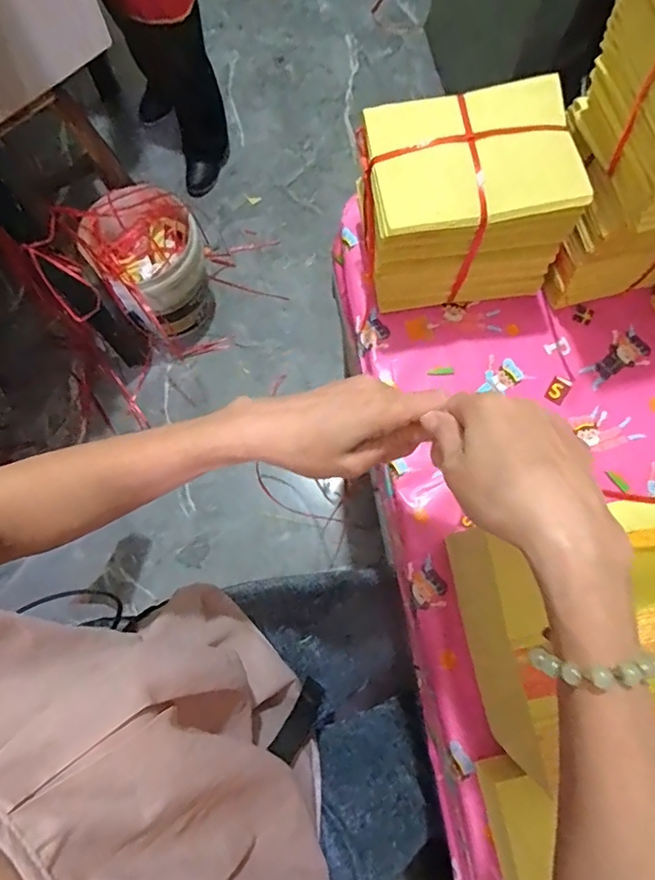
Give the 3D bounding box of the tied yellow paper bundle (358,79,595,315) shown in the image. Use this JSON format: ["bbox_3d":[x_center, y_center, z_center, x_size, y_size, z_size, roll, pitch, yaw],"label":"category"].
[{"bbox_3d":[0.119,-0.214,0.490,0.169,0.135,0.122,-8,74,-1],"label":"tied yellow paper bundle"}]

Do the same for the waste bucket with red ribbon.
[{"bbox_3d":[-0.400,-0.399,1.254,0.228,0.301,0.226,0,74,1],"label":"waste bucket with red ribbon"}]

